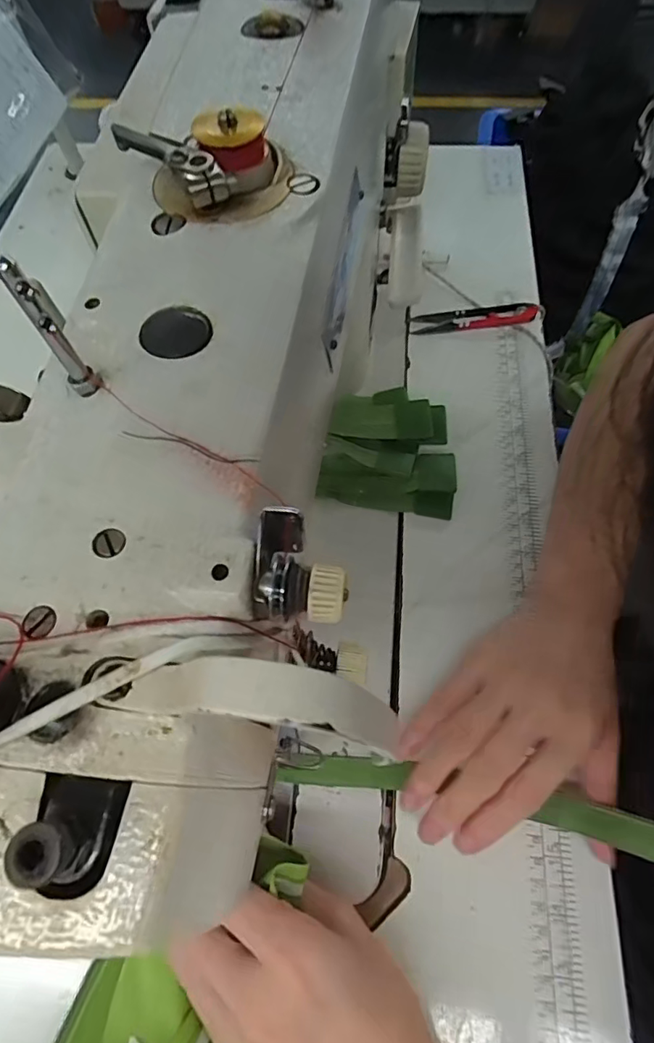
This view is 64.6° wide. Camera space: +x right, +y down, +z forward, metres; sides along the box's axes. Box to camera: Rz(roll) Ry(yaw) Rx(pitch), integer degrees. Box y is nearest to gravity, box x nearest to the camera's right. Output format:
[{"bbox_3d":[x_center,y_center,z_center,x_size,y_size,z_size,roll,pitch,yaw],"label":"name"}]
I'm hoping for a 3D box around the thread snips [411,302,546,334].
[{"bbox_3d":[0.129,-0.173,0.437,0.110,0.010,0.023,-7,63,-1],"label":"thread snips"}]

